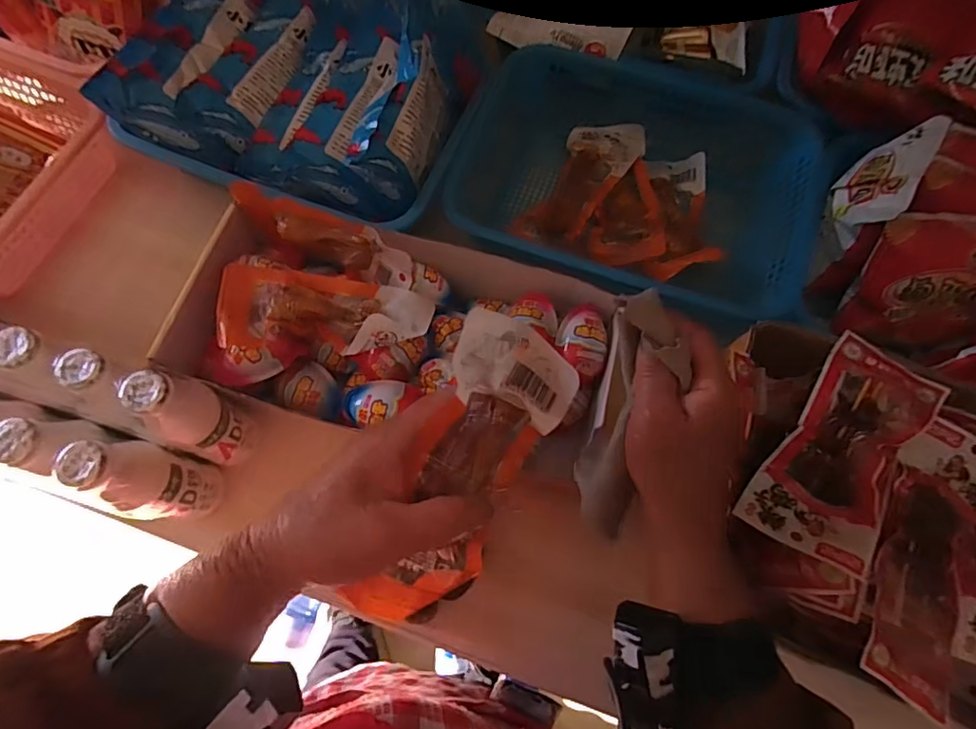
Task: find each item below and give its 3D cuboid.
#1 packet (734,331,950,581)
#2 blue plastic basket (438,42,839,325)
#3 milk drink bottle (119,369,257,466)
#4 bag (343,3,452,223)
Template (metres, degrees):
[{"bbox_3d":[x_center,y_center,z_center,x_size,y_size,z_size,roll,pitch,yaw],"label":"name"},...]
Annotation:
[{"bbox_3d":[0.266,0.057,0.391,0.083,0.019,0.182,35,73,10],"label":"packet"},{"bbox_3d":[0.149,-0.192,0.555,0.333,0.089,0.239,14,70,3],"label":"blue plastic basket"},{"bbox_3d":[-0.228,0.044,0.427,0.042,0.137,0.044,1,70,-2],"label":"milk drink bottle"},{"bbox_3d":[-0.079,-0.236,0.524,0.067,0.082,0.186,16,70,4],"label":"bag"}]

